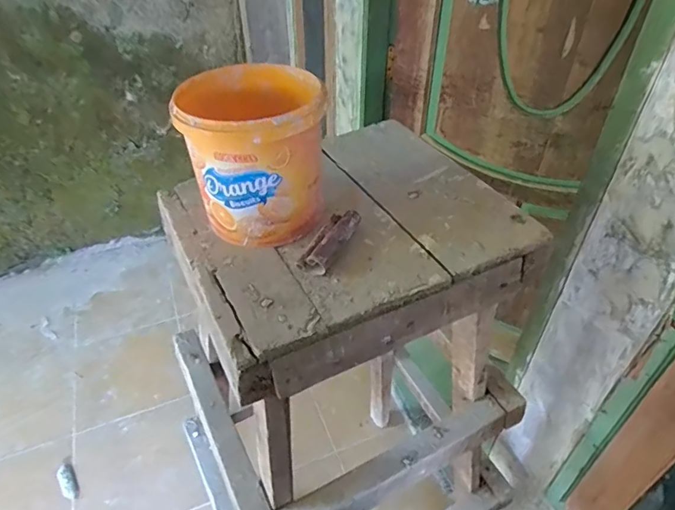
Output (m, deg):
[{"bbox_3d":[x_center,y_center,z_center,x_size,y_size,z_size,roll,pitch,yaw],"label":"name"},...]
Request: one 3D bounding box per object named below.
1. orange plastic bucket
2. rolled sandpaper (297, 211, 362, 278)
[{"bbox_3d":[-0.093,-0.115,0.557,0.151,0.163,0.151,0,42,0],"label":"orange plastic bucket"},{"bbox_3d":[-0.008,-0.018,0.548,0.036,0.023,0.105,19,45,20],"label":"rolled sandpaper"}]

